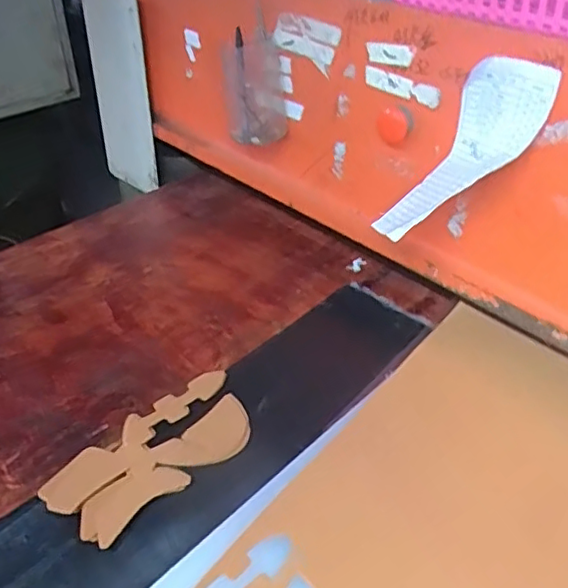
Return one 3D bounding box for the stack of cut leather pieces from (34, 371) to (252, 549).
[{"bbox_3d":[-0.121,0.151,0.598,0.202,0.019,0.099,-32,47,-33],"label":"stack of cut leather pieces"}]

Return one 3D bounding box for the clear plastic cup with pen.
[{"bbox_3d":[-0.036,-0.247,0.767,0.076,0.114,0.077,-3,38,-2],"label":"clear plastic cup with pen"}]

